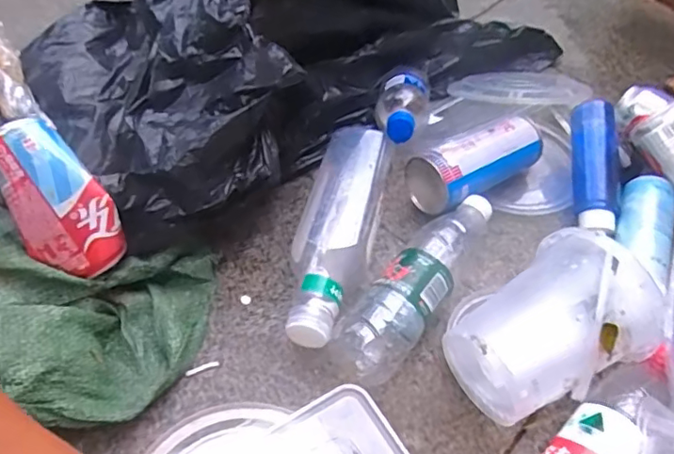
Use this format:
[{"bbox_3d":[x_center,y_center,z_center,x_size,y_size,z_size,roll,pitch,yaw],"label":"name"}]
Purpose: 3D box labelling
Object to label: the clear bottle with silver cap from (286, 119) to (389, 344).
[{"bbox_3d":[0.000,0.006,0.578,0.071,0.071,0.254,10,51,9],"label":"clear bottle with silver cap"}]

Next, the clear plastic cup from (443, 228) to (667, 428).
[{"bbox_3d":[0.172,0.088,0.472,0.143,0.127,0.111,-27,55,-20],"label":"clear plastic cup"}]

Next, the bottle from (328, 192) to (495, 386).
[{"bbox_3d":[0.089,0.048,0.550,0.058,0.062,0.231,32,58,24],"label":"bottle"}]

